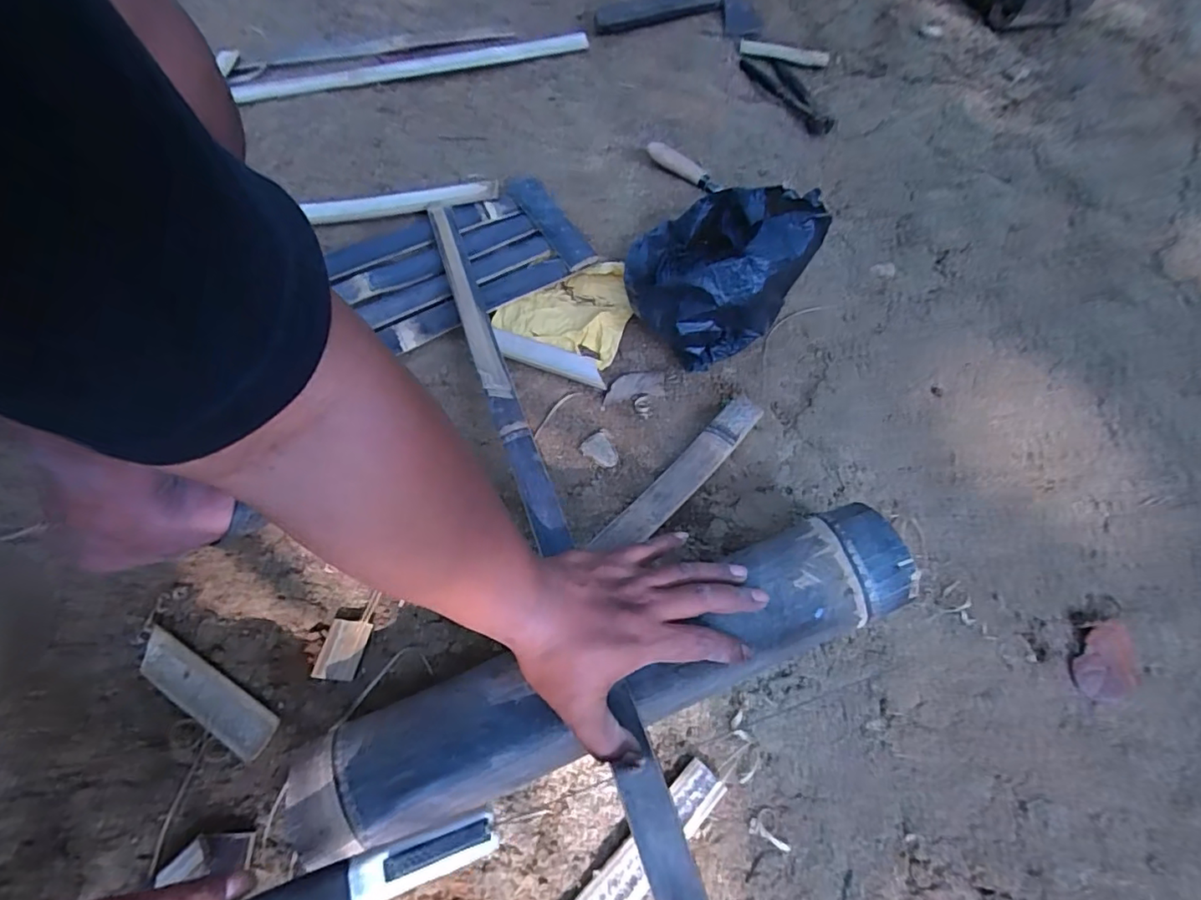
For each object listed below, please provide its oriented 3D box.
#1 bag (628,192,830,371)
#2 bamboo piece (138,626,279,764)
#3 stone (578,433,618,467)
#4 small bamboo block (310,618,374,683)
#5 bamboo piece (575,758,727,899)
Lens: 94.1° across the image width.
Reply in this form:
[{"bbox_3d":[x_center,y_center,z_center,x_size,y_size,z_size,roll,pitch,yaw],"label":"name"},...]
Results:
[{"bbox_3d":[0.116,-0.199,0.595,0.163,0.133,0.168,-41,70,-18],"label":"bag"},{"bbox_3d":[-0.334,0.206,0.472,0.144,0.009,0.035,27,67,13],"label":"bamboo piece"},{"bbox_3d":[-0.001,0.001,0.579,0.030,0.004,0.038,-30,67,-14],"label":"stone"},{"bbox_3d":[-0.224,0.174,0.486,0.035,0.012,0.050,12,64,6],"label":"small bamboo block"},{"bbox_3d":[0.028,0.305,0.412,0.163,0.013,0.033,-41,70,-18],"label":"bamboo piece"}]

